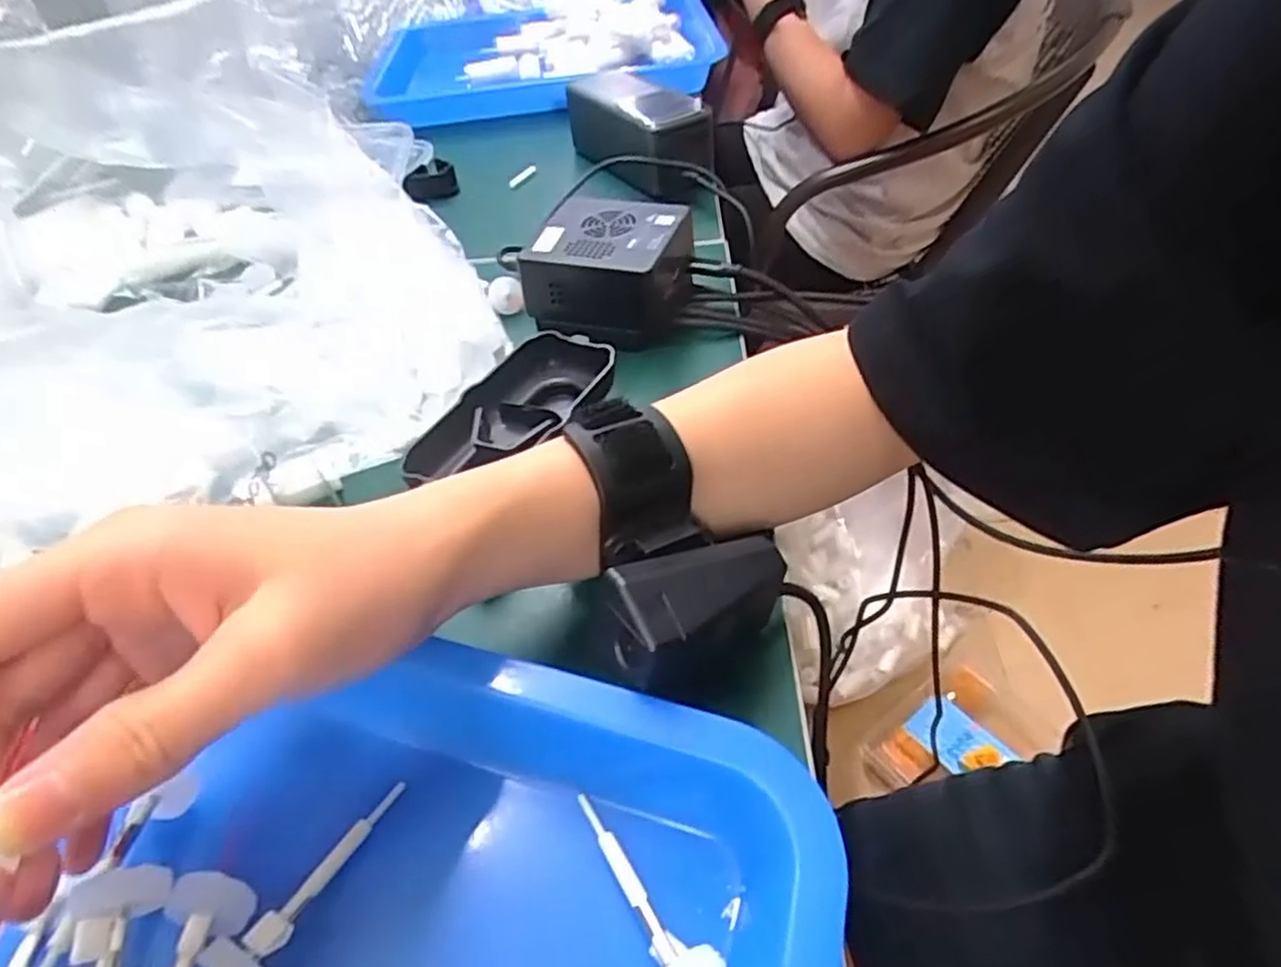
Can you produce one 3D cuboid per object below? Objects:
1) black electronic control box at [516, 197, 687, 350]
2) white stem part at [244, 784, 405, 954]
[{"bbox_3d":[-0.015,-0.117,0.404,0.081,0.053,0.074,11,48,17],"label":"black electronic control box"},{"bbox_3d":[-0.085,0.106,0.205,0.008,0.006,0.053,17,33,20],"label":"white stem part"}]

